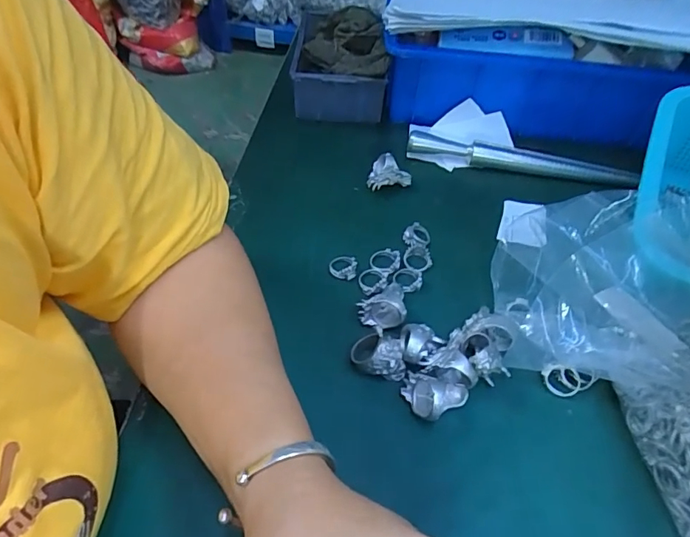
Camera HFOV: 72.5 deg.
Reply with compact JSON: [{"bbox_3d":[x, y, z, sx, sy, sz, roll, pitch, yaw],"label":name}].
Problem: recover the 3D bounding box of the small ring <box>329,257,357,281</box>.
[{"bbox_3d":[-0.002,-0.001,0.365,0.021,0.007,0.018,9,50,4],"label":"small ring"}]

